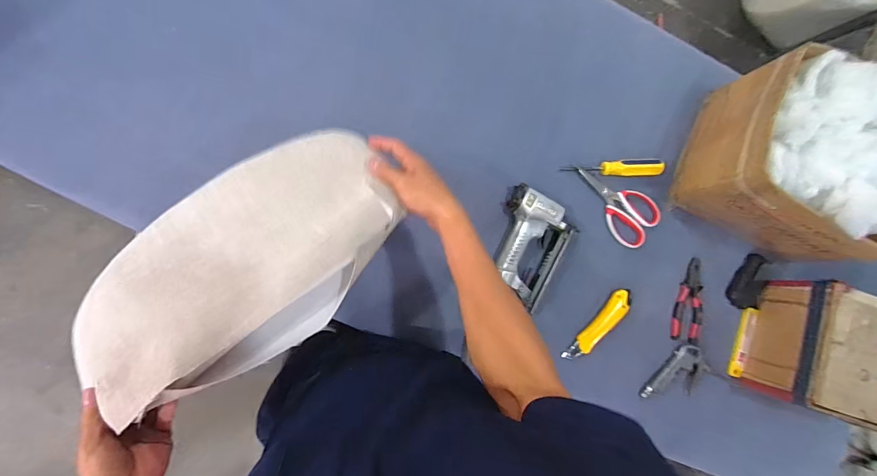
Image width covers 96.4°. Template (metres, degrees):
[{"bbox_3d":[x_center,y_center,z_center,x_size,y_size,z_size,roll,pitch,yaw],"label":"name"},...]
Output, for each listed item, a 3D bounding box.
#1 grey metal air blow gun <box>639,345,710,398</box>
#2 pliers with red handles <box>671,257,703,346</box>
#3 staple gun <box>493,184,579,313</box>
[{"bbox_3d":[0.433,0.257,0.715,0.134,0.021,0.074,-42,93,-9],"label":"grey metal air blow gun"},{"bbox_3d":[0.467,0.117,0.732,0.058,0.013,0.154,8,85,-8],"label":"pliers with red handles"},{"bbox_3d":[0.153,0.013,0.682,0.135,0.041,0.174,33,82,-6],"label":"staple gun"}]

